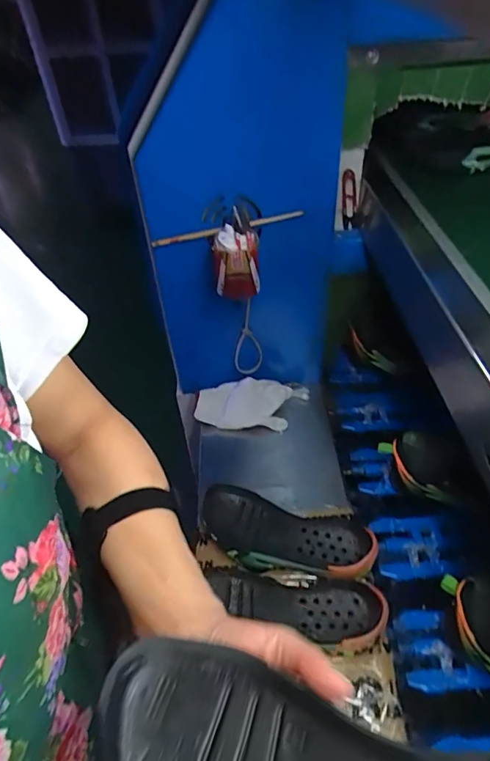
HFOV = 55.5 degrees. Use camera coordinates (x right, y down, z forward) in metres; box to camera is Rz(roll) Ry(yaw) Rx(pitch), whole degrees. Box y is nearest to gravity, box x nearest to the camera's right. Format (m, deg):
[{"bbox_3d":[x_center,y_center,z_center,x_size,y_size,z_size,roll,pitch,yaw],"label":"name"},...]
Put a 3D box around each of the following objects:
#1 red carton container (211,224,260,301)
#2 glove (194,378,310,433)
[{"bbox_3d":[-0.013,-0.178,0.702,0.068,0.102,0.073,0,42,2],"label":"red carton container"},{"bbox_3d":[0.014,0.053,0.876,0.203,0.063,0.099,0,42,2],"label":"glove"}]

